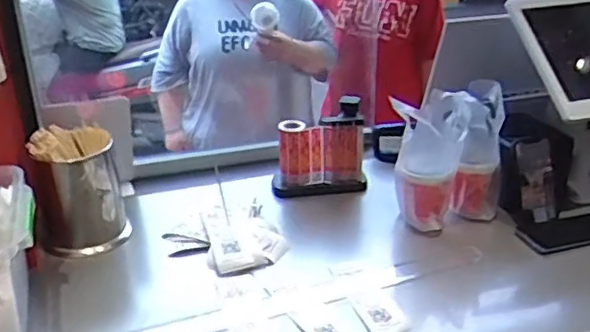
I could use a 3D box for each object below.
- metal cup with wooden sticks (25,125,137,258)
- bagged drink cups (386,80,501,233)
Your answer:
[{"bbox_3d":[-0.359,0.043,1.038,0.139,0.196,0.110,-12,27,-22],"label":"metal cup with wooden sticks"},{"bbox_3d":[0.258,-0.018,1.056,0.170,0.215,0.103,-12,27,-22],"label":"bagged drink cups"}]

